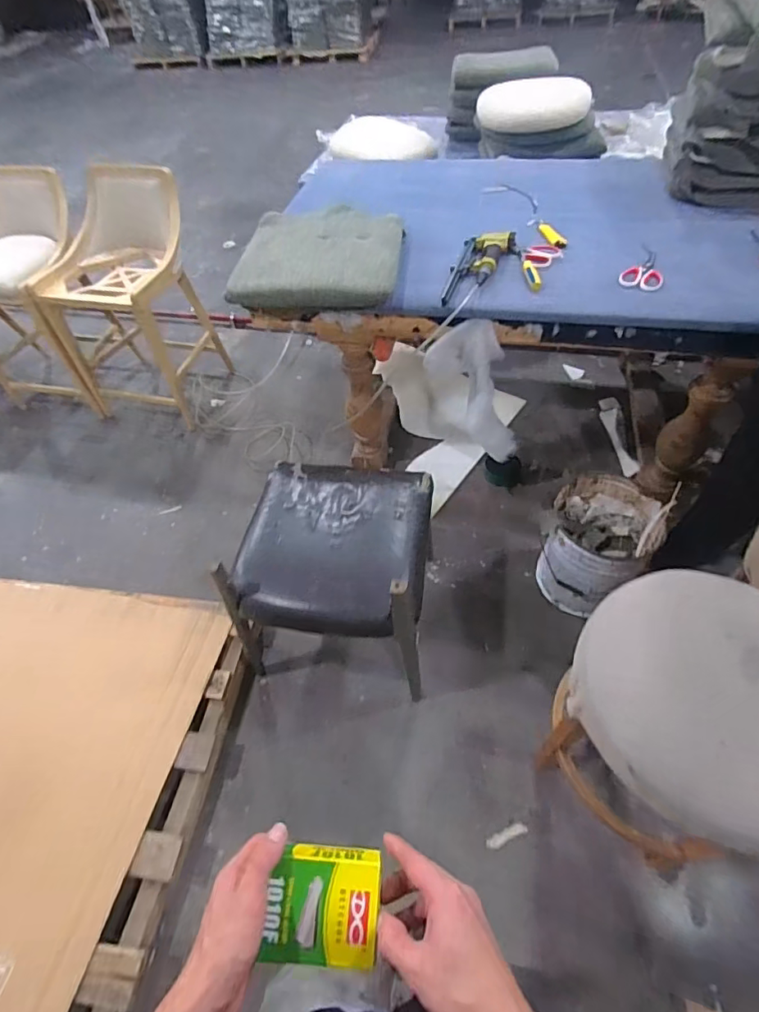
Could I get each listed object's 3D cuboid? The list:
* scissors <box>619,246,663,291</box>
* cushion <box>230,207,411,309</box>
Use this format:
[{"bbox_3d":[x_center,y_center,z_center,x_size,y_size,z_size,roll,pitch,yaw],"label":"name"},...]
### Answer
[{"bbox_3d":[0.728,-0.664,1.365,0.103,0.022,0.231,16,55,17],"label":"scissors"},{"bbox_3d":[-0.161,-0.734,1.428,0.438,0.076,0.444,2,52,6],"label":"cushion"}]

